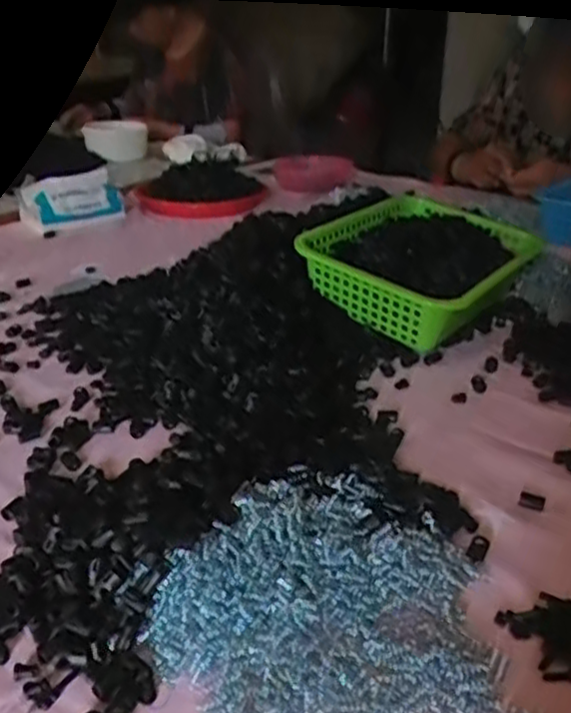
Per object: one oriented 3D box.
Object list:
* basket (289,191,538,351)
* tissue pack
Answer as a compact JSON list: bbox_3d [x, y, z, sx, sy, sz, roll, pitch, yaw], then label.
[{"bbox_3d":[0.169,-0.111,0.904,0.221,0.091,0.293,18,33,28],"label":"basket"},{"bbox_3d":[-0.351,-0.256,1.203,0.166,0.084,0.067,-12,31,-22],"label":"tissue pack"}]

